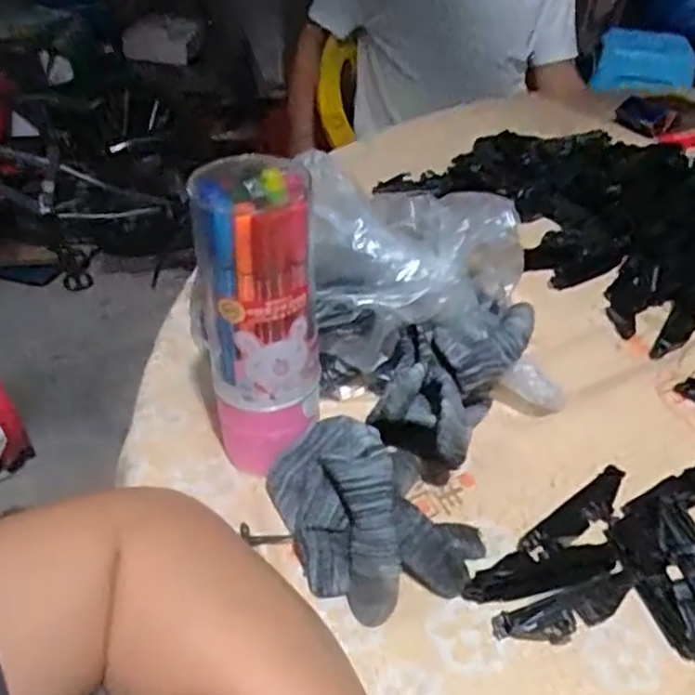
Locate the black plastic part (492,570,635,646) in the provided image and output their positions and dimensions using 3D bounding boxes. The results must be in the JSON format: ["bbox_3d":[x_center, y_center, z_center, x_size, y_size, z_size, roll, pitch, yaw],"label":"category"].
[{"bbox_3d":[0.108,0.129,0.336,0.072,0.018,0.018,-11,41,-12],"label":"black plastic part"}]

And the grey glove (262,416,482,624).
[{"bbox_3d":[0.014,0.081,0.361,0.090,0.055,0.099,-17,42,-18],"label":"grey glove"}]

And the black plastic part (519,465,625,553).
[{"bbox_3d":[0.130,0.091,0.382,0.083,0.010,0.017,-27,46,-28],"label":"black plastic part"}]

